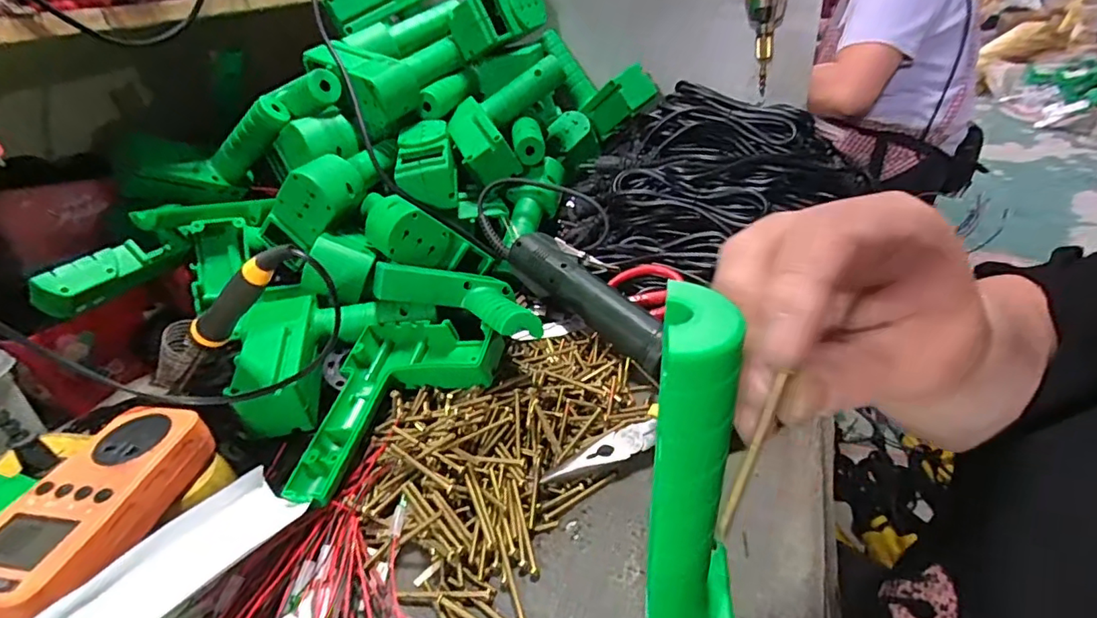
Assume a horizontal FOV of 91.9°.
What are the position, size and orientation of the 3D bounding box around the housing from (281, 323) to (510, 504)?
[{"bbox_3d":[-0.108,0.063,0.367,0.124,0.034,0.155,6,35,18],"label":"housing"}]

